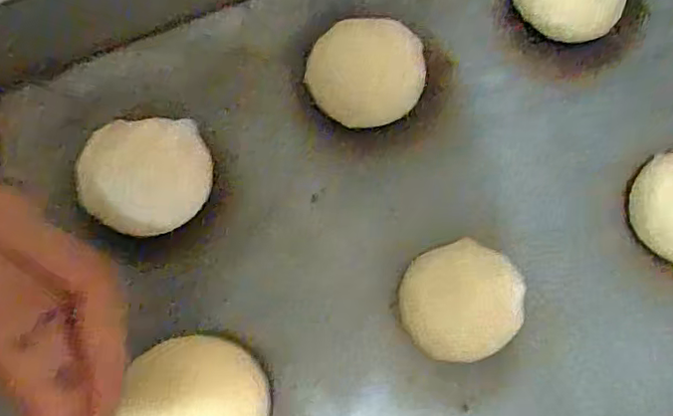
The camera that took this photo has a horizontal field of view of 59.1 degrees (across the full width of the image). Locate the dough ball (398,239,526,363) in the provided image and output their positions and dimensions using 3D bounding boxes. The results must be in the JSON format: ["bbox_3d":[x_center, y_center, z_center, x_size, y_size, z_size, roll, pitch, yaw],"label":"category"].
[{"bbox_3d":[0.058,0.045,0.284,0.054,0.030,0.052,0,80,-1],"label":"dough ball"}]

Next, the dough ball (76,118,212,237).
[{"bbox_3d":[-0.089,-0.015,0.285,0.057,0.030,0.053,0,80,-1],"label":"dough ball"}]

